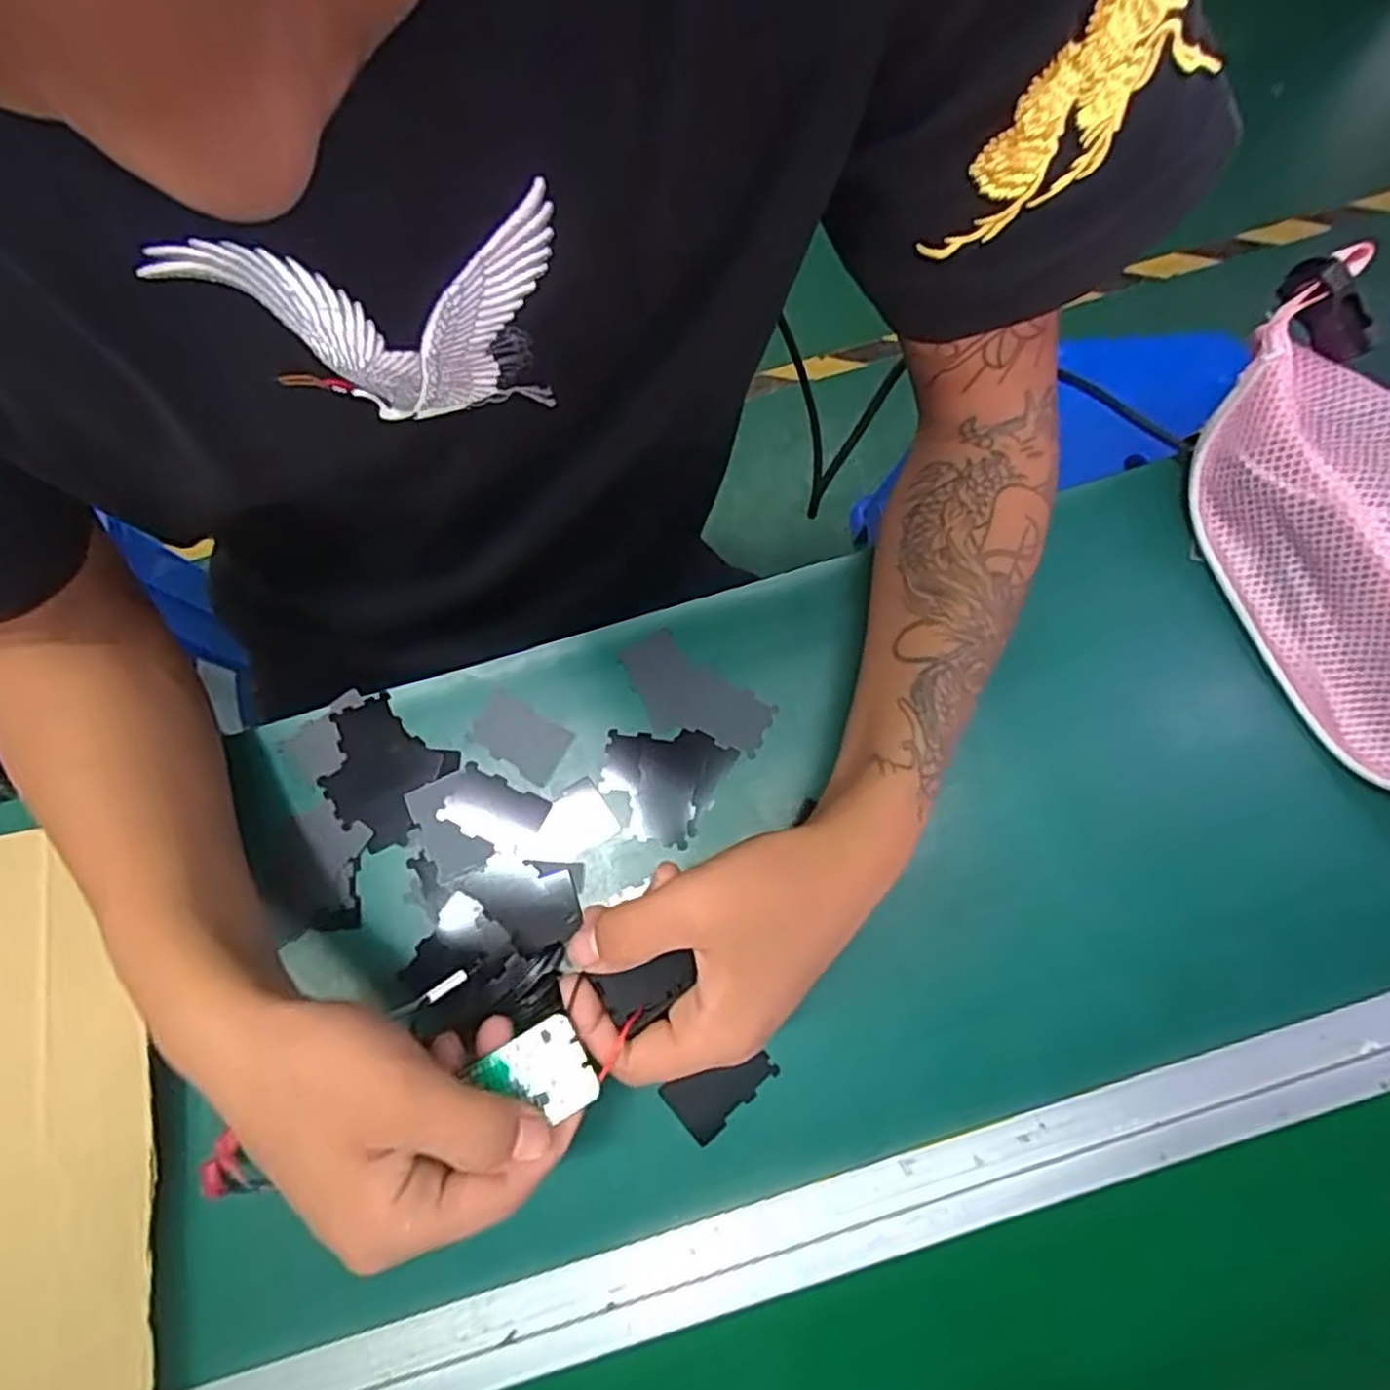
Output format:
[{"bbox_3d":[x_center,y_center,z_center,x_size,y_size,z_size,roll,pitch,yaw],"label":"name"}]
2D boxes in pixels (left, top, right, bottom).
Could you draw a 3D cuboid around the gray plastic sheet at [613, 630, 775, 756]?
[{"bbox_3d":[-0.003,0.002,0.421,0.089,0.004,0.045,37,79,9],"label":"gray plastic sheet"}]

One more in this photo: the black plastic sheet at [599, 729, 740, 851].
[{"bbox_3d":[-0.017,0.048,0.410,0.067,0.004,0.060,8,76,3],"label":"black plastic sheet"}]

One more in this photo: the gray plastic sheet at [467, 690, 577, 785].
[{"bbox_3d":[-0.097,0.023,0.420,0.052,0.004,0.032,32,78,8],"label":"gray plastic sheet"}]

